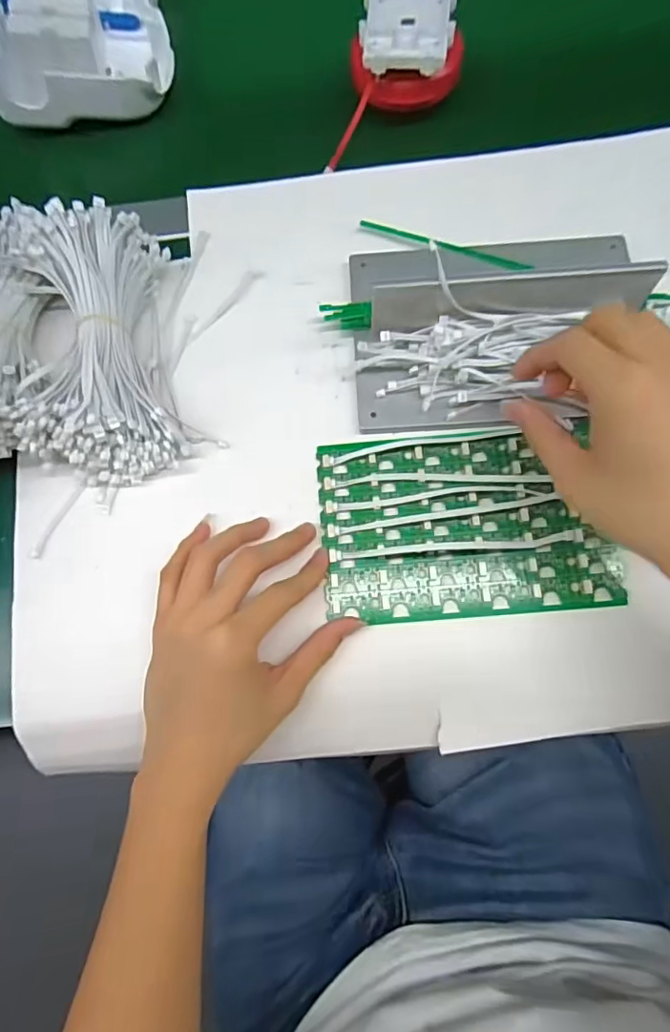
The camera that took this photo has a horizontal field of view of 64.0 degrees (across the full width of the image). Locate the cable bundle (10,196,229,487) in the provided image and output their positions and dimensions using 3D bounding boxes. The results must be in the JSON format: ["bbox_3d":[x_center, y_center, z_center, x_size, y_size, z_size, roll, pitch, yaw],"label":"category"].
[{"bbox_3d":[-0.162,-0.119,0.362,0.117,0.057,0.192,-18,75,-1],"label":"cable bundle"}]

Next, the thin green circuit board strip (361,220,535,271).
[{"bbox_3d":[0.080,-0.199,0.393,0.128,0.004,0.010,20,77,9],"label":"thin green circuit board strip"}]

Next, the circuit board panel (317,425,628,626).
[{"bbox_3d":[0.082,0.004,0.346,0.179,0.013,0.120,-5,76,-1],"label":"circuit board panel"}]

